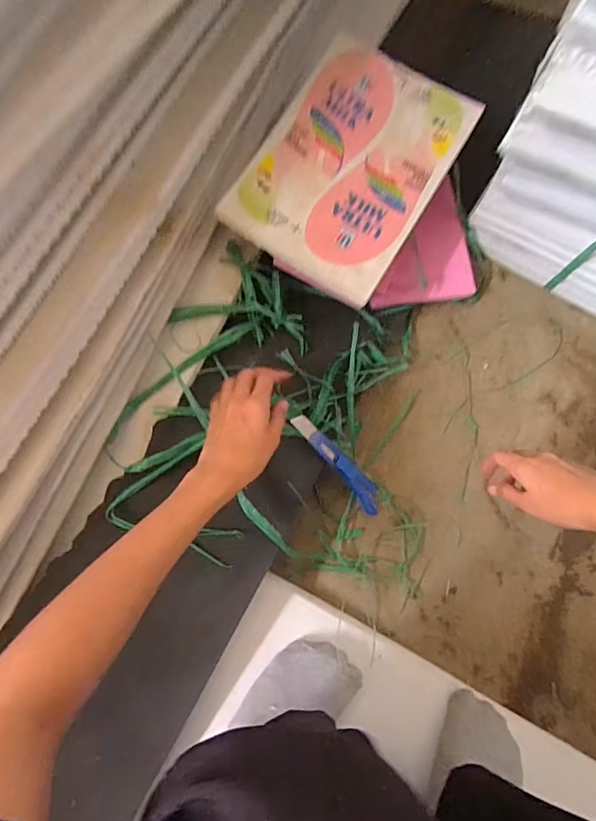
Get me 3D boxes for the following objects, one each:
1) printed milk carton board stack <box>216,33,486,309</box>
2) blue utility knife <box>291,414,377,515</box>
[{"bbox_3d":[0.062,-0.282,0.518,0.192,0.023,0.278,31,81,5],"label":"printed milk carton board stack"},{"bbox_3d":[0.049,0.062,0.530,0.030,0.014,0.158,-45,112,-7],"label":"blue utility knife"}]

